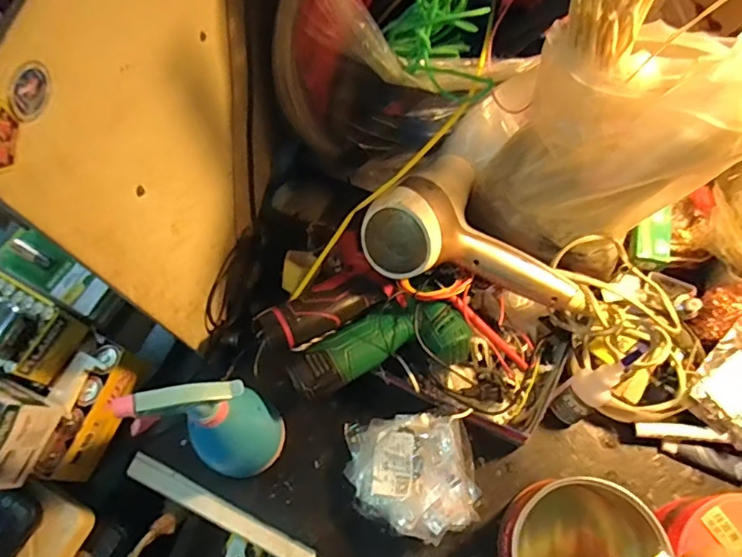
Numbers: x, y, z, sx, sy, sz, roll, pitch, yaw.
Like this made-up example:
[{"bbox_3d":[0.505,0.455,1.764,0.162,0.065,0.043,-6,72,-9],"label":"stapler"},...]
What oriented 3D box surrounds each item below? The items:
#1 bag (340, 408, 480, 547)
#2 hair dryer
[{"bbox_3d":[0.040,0.192,0.528,0.121,0.062,0.113,-8,67,-1],"label":"bag"},{"bbox_3d":[0.100,-0.027,0.520,0.221,0.073,0.105,23,68,-13],"label":"hair dryer"}]

